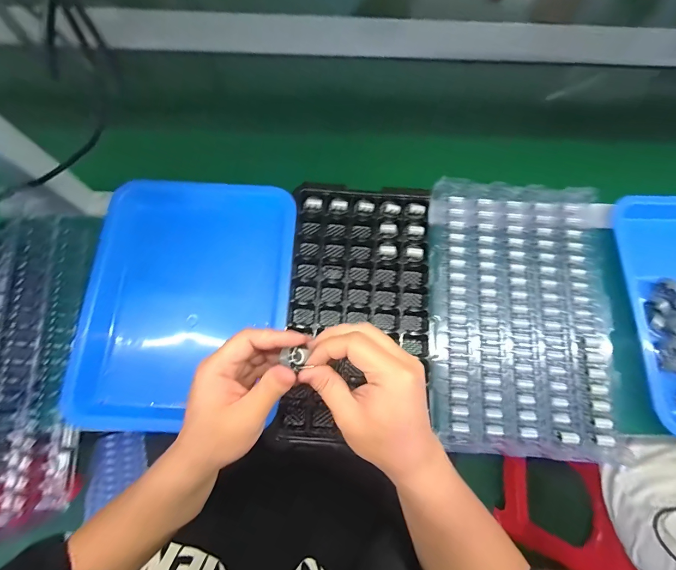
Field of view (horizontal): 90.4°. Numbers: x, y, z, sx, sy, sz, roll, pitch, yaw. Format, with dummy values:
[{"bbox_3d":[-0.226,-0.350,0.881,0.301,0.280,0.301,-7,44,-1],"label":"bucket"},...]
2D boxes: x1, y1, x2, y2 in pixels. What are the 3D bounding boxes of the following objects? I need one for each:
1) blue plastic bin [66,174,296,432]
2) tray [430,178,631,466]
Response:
[{"bbox_3d":[-0.198,0.022,0.465,0.263,0.074,0.347,5,74,1],"label":"blue plastic bin"},{"bbox_3d":[0.244,0.032,0.462,0.225,0.025,0.364,4,74,1],"label":"tray"}]

